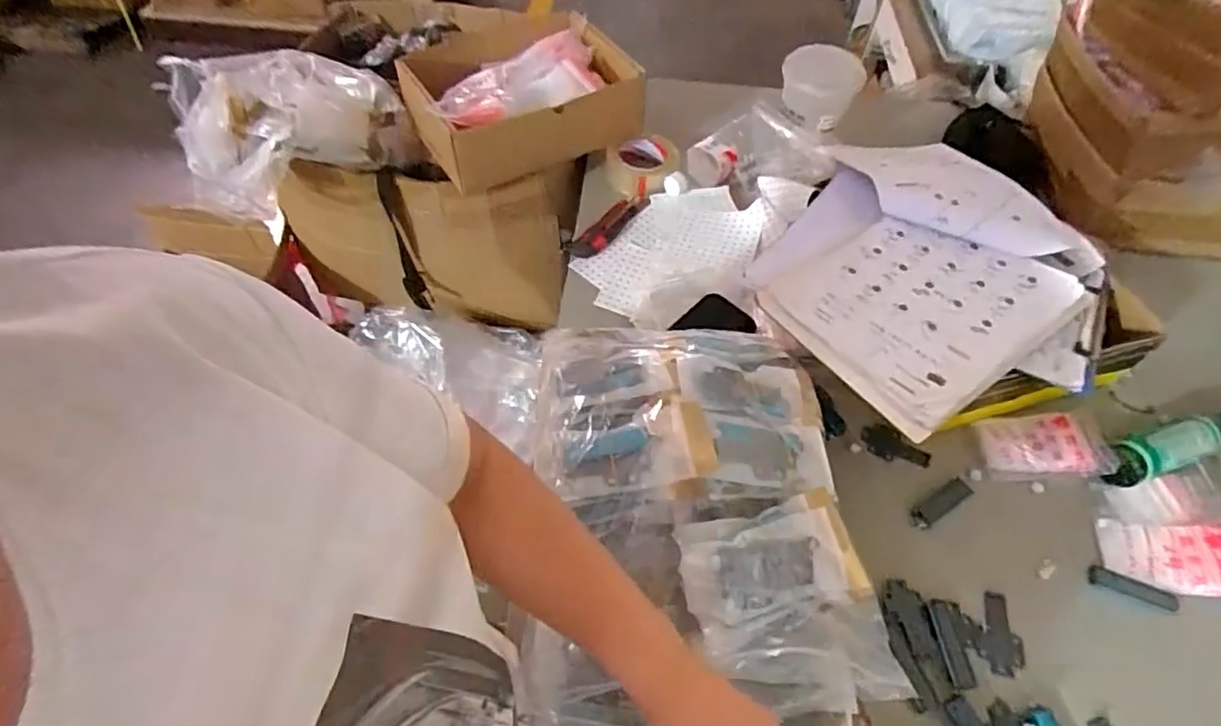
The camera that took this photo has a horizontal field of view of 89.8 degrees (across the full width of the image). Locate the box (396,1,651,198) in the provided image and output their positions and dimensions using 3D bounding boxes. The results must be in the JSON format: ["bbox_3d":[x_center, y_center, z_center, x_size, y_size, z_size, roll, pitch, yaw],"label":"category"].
[{"bbox_3d":[-0.118,-0.369,0.884,0.308,0.105,0.172,-26,59,-19],"label":"box"}]

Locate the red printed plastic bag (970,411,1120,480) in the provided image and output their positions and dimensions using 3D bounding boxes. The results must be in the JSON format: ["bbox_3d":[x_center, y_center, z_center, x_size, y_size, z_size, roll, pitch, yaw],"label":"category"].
[{"bbox_3d":[0.493,0.093,0.709,0.136,0.029,0.082,-1,55,-3],"label":"red printed plastic bag"}]

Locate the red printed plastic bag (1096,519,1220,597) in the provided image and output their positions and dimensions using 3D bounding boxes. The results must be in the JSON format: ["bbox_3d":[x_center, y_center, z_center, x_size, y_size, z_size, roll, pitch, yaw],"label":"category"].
[{"bbox_3d":[0.598,0.200,0.636,0.152,0.012,0.077,-5,66,14],"label":"red printed plastic bag"}]

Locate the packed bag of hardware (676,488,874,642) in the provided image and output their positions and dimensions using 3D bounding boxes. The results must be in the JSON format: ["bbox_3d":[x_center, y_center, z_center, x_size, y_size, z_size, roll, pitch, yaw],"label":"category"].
[{"bbox_3d":[0.128,0.164,0.500,0.146,0.036,0.089,-11,56,-9],"label":"packed bag of hardware"}]

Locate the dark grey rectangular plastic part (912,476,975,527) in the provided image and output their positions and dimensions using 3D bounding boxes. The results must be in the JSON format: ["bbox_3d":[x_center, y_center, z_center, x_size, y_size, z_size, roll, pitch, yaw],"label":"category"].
[{"bbox_3d":[0.364,0.153,0.672,0.079,0.004,0.023,-25,59,-18],"label":"dark grey rectangular plastic part"}]

